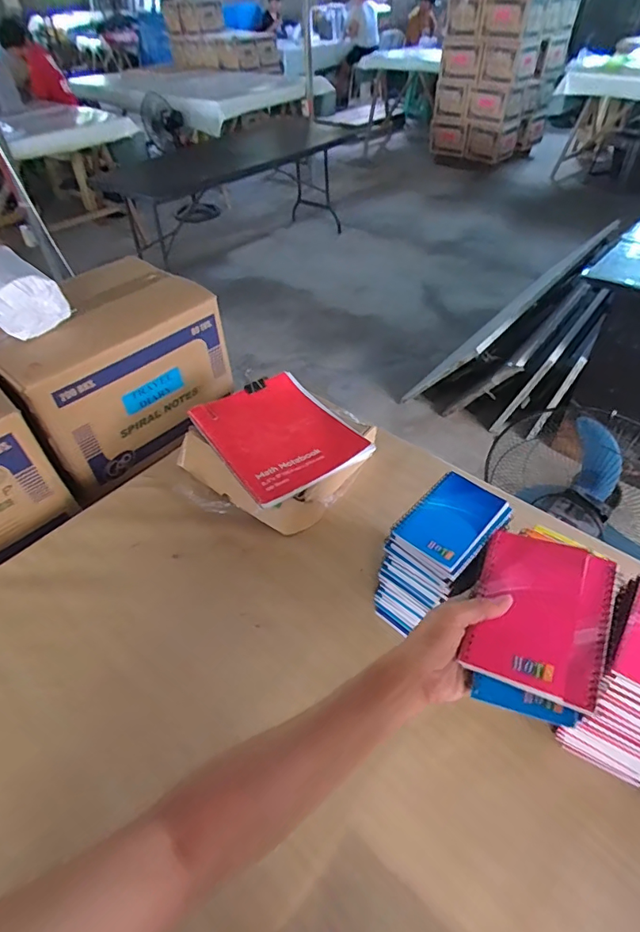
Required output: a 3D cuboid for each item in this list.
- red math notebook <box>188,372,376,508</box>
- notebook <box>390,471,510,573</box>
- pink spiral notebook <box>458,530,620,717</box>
[{"bbox_3d":[-0.076,-0.061,0.846,0.209,0.018,0.274,-26,49,-21],"label":"red math notebook"},{"bbox_3d":[0.158,0.063,0.587,0.085,0.015,0.123,33,55,31],"label":"notebook"},{"bbox_3d":[0.190,0.125,0.417,0.105,0.010,0.128,14,64,26],"label":"pink spiral notebook"}]

